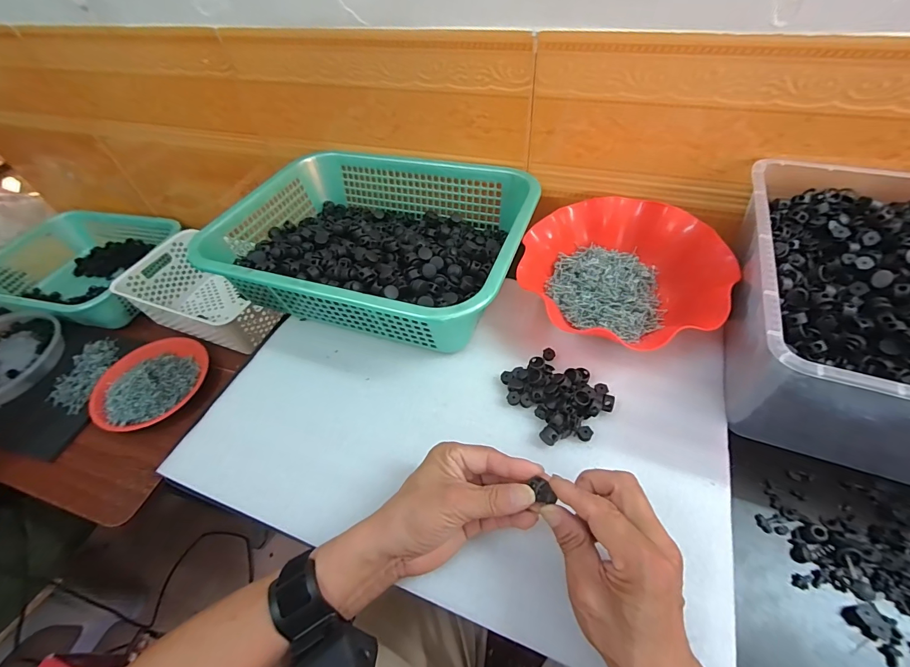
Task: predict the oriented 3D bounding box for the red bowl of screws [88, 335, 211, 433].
[{"bbox_3d":[-0.563,0.077,0.714,0.191,0.051,0.185,-3,52,4],"label":"red bowl of screws"}]

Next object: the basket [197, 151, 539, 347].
[{"bbox_3d":[-0.102,-0.131,0.529,0.382,0.101,0.292,14,55,16],"label":"basket"}]

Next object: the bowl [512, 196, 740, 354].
[{"bbox_3d":[0.195,-0.072,0.473,0.204,0.072,0.208,-3,52,4],"label":"bowl"}]

